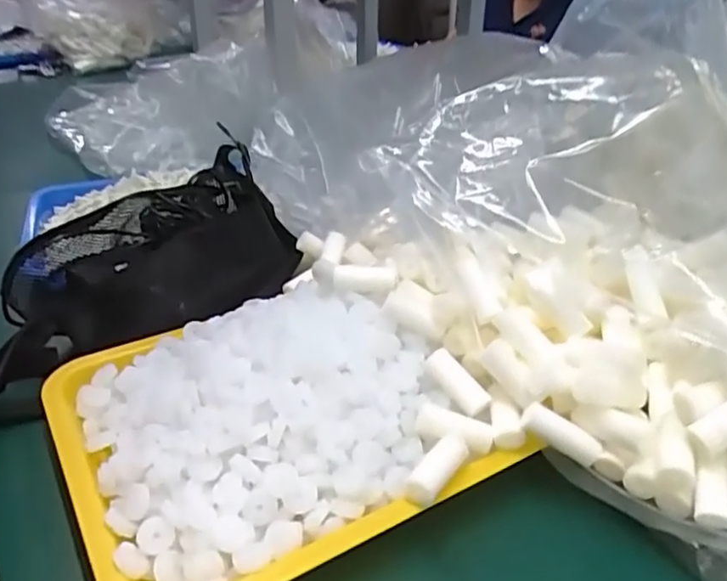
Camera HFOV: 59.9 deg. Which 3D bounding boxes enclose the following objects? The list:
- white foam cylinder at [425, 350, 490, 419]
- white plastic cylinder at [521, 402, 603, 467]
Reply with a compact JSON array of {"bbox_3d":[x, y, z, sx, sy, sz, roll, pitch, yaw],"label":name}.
[{"bbox_3d":[0.066,0.065,0.448,0.052,0.017,0.014,48,45,7],"label":"white foam cylinder"},{"bbox_3d":[0.129,0.093,0.411,0.052,0.018,0.013,32,39,11],"label":"white plastic cylinder"}]

